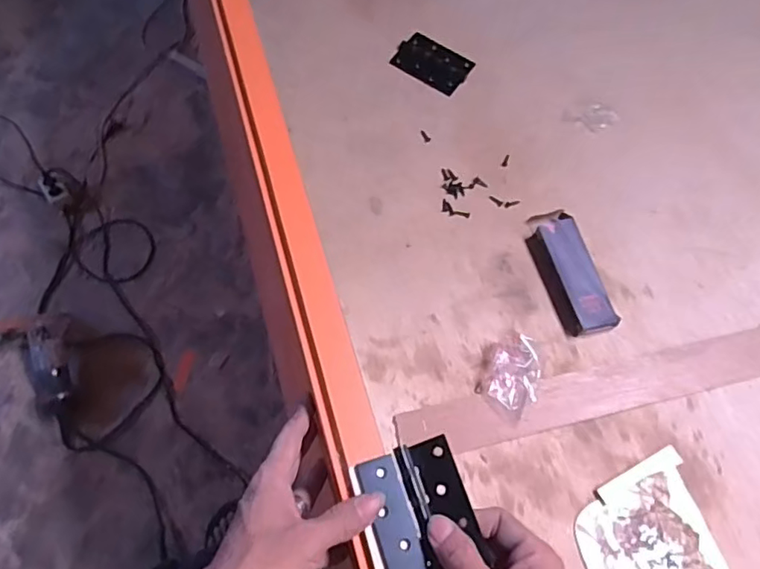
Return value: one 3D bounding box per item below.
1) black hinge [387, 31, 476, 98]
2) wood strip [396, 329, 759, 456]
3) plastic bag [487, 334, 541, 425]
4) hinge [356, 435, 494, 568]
[{"bbox_3d":[0.073,-0.306,0.773,0.099,0.006,0.083,31,62,5],"label":"black hinge"},{"bbox_3d":[0.419,0.078,0.625,0.809,0.015,0.052,-12,68,-7],"label":"wood strip"},{"bbox_3d":[0.142,0.096,0.595,0.056,0.032,0.090,15,67,4],"label":"plastic bag"},{"bbox_3d":[0.032,0.174,0.407,0.076,0.016,0.108,-20,69,-10],"label":"hinge"}]

